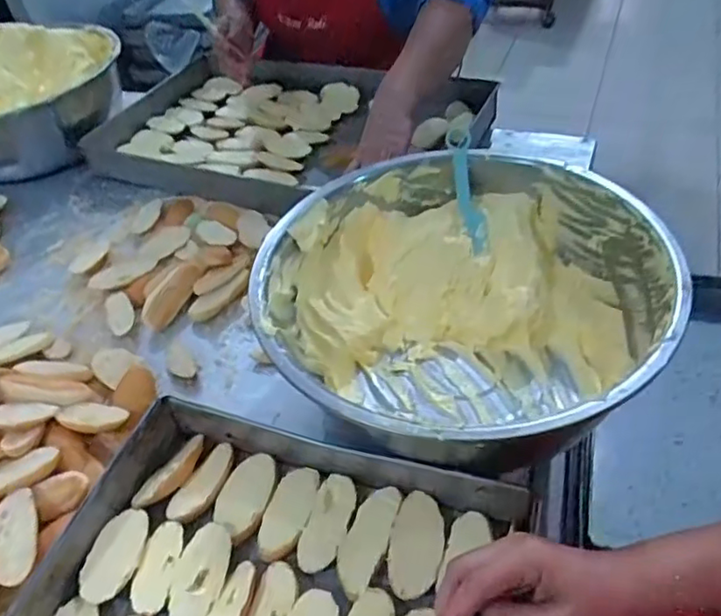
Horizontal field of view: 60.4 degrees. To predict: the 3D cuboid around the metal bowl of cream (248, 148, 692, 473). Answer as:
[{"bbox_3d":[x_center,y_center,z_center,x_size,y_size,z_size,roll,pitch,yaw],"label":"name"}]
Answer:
[{"bbox_3d":[0.094,-0.001,0.618,0.371,0.131,0.358,-4,44,4],"label":"metal bowl of cream"}]

